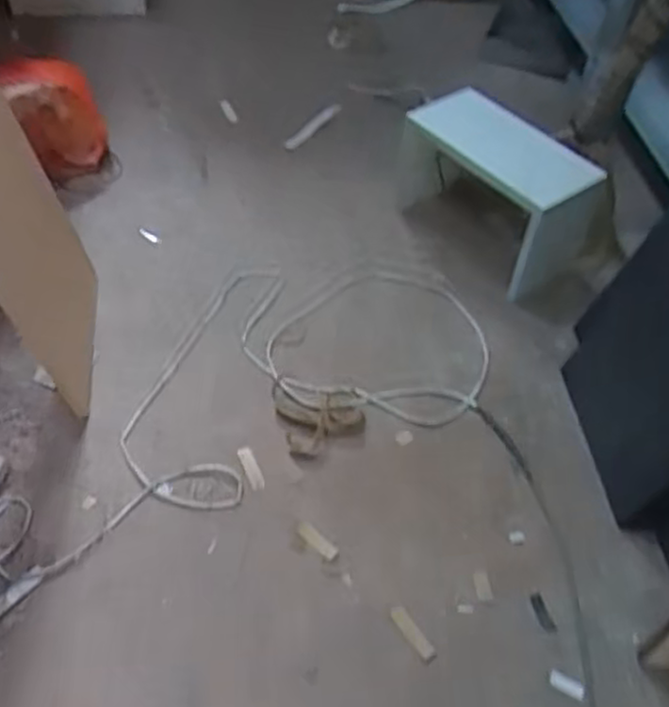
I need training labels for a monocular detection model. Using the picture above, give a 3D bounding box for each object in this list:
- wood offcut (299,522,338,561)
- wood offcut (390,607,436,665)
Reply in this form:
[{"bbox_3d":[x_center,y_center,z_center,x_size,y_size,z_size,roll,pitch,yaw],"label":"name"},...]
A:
[{"bbox_3d":[-0.028,0.290,1.161,0.072,0.004,0.023,35,55,23],"label":"wood offcut"},{"bbox_3d":[0.113,0.403,1.079,0.022,0.006,0.087,-26,56,-24],"label":"wood offcut"}]

